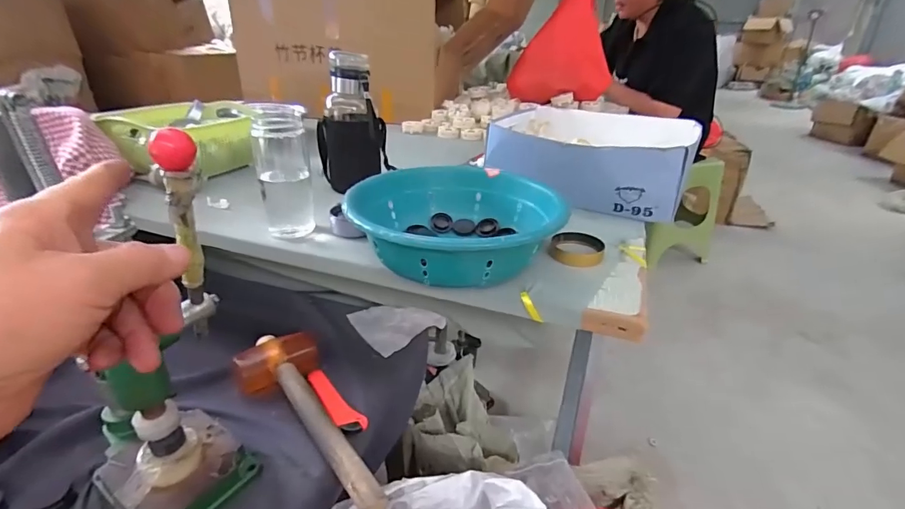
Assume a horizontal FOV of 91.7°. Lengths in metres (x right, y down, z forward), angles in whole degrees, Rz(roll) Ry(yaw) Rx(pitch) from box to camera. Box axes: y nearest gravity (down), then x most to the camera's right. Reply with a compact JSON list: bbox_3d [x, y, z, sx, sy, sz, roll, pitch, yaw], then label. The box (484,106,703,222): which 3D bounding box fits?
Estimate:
[{"bbox_3d":[0.247,-0.184,0.817,0.334,0.112,0.276,15,29,22],"label":"box"}]

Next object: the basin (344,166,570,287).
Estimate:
[{"bbox_3d":[0.011,-0.034,0.549,0.226,0.082,0.244,3,27,-1],"label":"basin"}]

